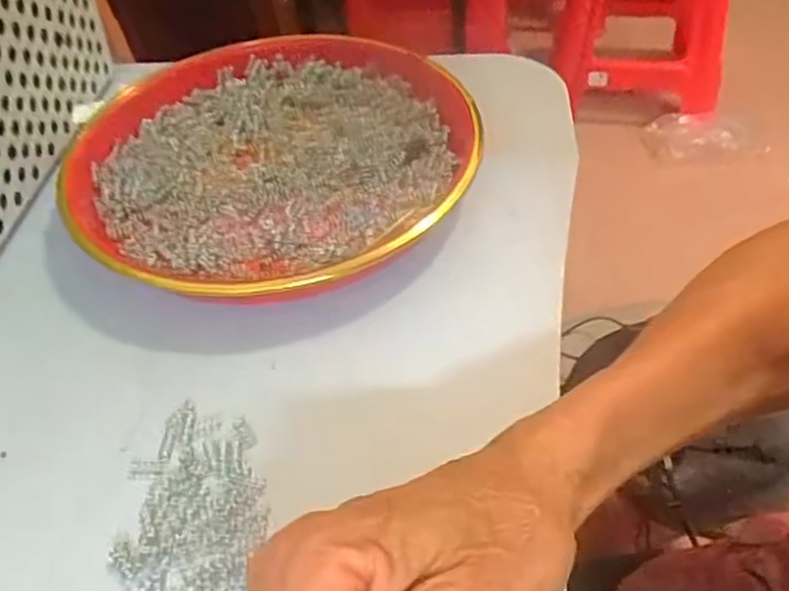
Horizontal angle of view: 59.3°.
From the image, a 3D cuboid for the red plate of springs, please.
[{"bbox_3d":[-0.068,-0.081,0.384,0.229,0.026,0.219,-3,45,3],"label":"red plate of springs"}]

